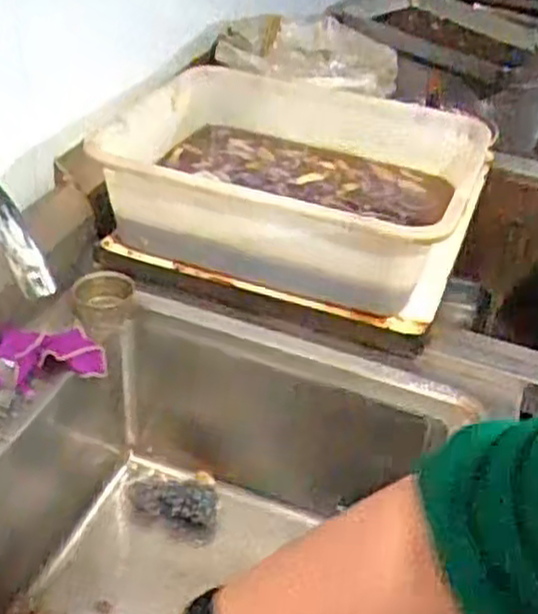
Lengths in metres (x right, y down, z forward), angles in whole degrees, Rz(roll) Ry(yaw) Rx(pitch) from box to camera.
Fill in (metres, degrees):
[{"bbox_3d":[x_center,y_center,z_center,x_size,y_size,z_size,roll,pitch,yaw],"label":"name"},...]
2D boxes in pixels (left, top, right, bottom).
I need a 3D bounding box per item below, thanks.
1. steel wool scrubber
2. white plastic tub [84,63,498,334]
[{"bbox_3d":[-0.124,0.257,1.033,0.121,0.045,0.072,14,38,12],"label":"steel wool scrubber"},{"bbox_3d":[0.022,-0.160,1.012,0.469,0.146,0.344,16,39,14],"label":"white plastic tub"}]

